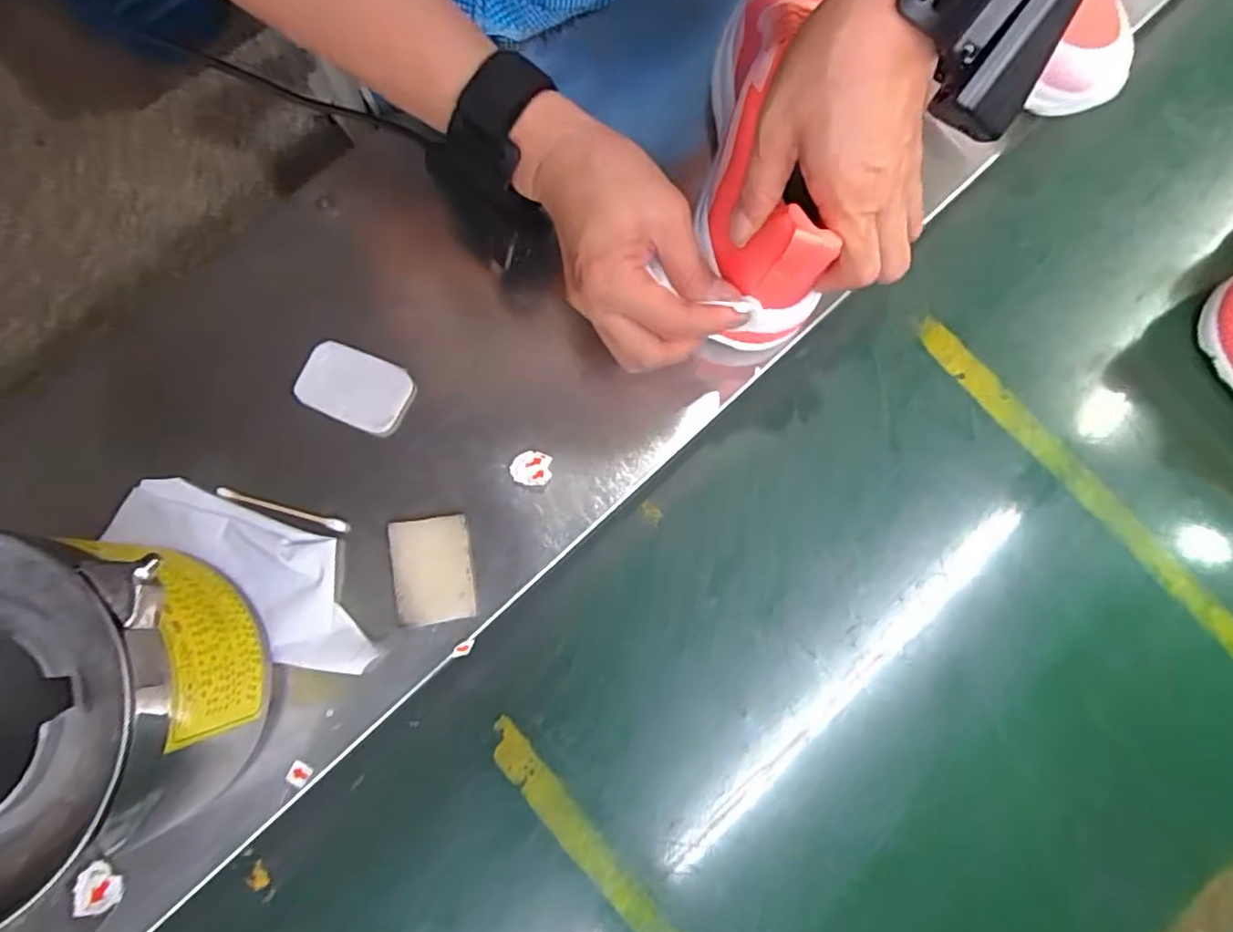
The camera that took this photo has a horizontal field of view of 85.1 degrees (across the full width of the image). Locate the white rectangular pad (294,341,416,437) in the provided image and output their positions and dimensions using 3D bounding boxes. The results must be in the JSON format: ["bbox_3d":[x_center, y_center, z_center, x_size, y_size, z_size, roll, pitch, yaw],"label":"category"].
[{"bbox_3d":[-0.145,-0.043,0.374,0.061,0.012,0.039,20,77,2],"label":"white rectangular pad"}]

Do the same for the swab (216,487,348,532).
[{"bbox_3d":[-0.179,0.023,0.361,0.072,0.006,0.006,16,78,3],"label":"swab"}]

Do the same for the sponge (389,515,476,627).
[{"bbox_3d":[-0.097,0.054,0.351,0.039,0.012,0.054,-9,78,-4],"label":"sponge"}]

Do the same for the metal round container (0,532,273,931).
[{"bbox_3d":[-0.238,0.103,0.284,0.136,0.117,0.131,0,77,-2],"label":"metal round container"}]

